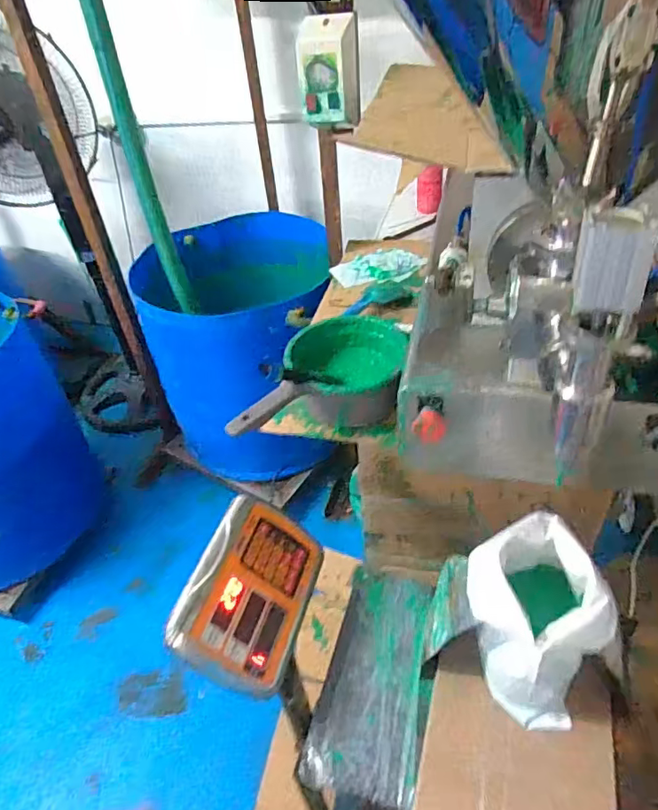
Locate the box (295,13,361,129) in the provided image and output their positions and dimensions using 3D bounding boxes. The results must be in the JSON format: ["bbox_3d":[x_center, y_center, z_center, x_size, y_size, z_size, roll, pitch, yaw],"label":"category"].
[{"bbox_3d":[0.001,-0.584,0.925,0.096,0.154,0.079,3,42,10],"label":"box"}]

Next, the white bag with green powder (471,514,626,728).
[{"bbox_3d":[0.261,0.277,0.672,0.167,0.227,0.178,-17,42,-12],"label":"white bag with green powder"}]

